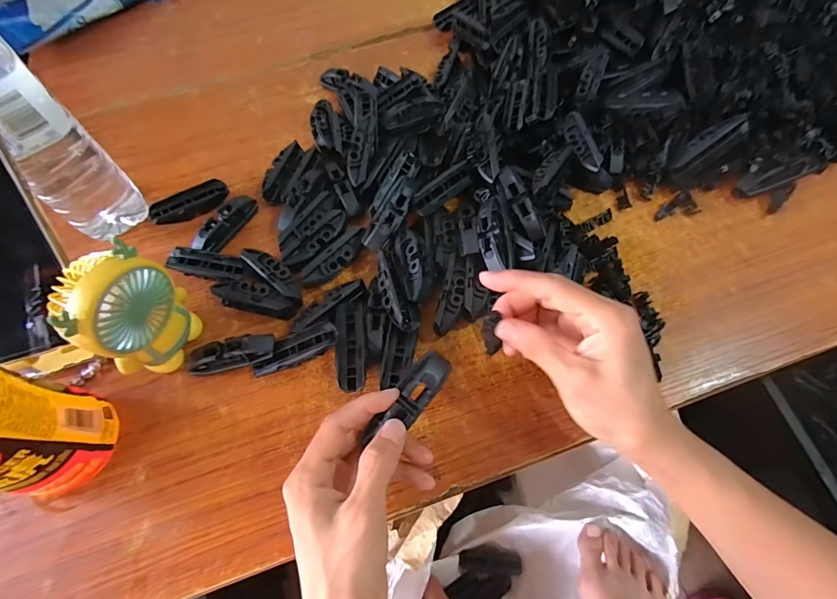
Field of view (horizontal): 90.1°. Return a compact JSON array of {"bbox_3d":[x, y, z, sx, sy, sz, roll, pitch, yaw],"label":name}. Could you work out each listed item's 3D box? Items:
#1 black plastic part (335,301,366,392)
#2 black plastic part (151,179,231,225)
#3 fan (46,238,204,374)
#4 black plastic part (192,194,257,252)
[{"bbox_3d":[-0.052,0.037,0.330,0.022,0.018,0.071,-6,63,0],"label":"black plastic part"},{"bbox_3d":[-0.218,-0.092,0.403,0.071,0.018,0.025,-24,65,-9],"label":"black plastic part"},{"bbox_3d":[-0.200,0.013,0.297,0.037,0.111,0.065,12,65,9],"label":"fan"},{"bbox_3d":[-0.179,-0.070,0.390,0.020,0.018,0.069,26,67,15],"label":"black plastic part"}]

